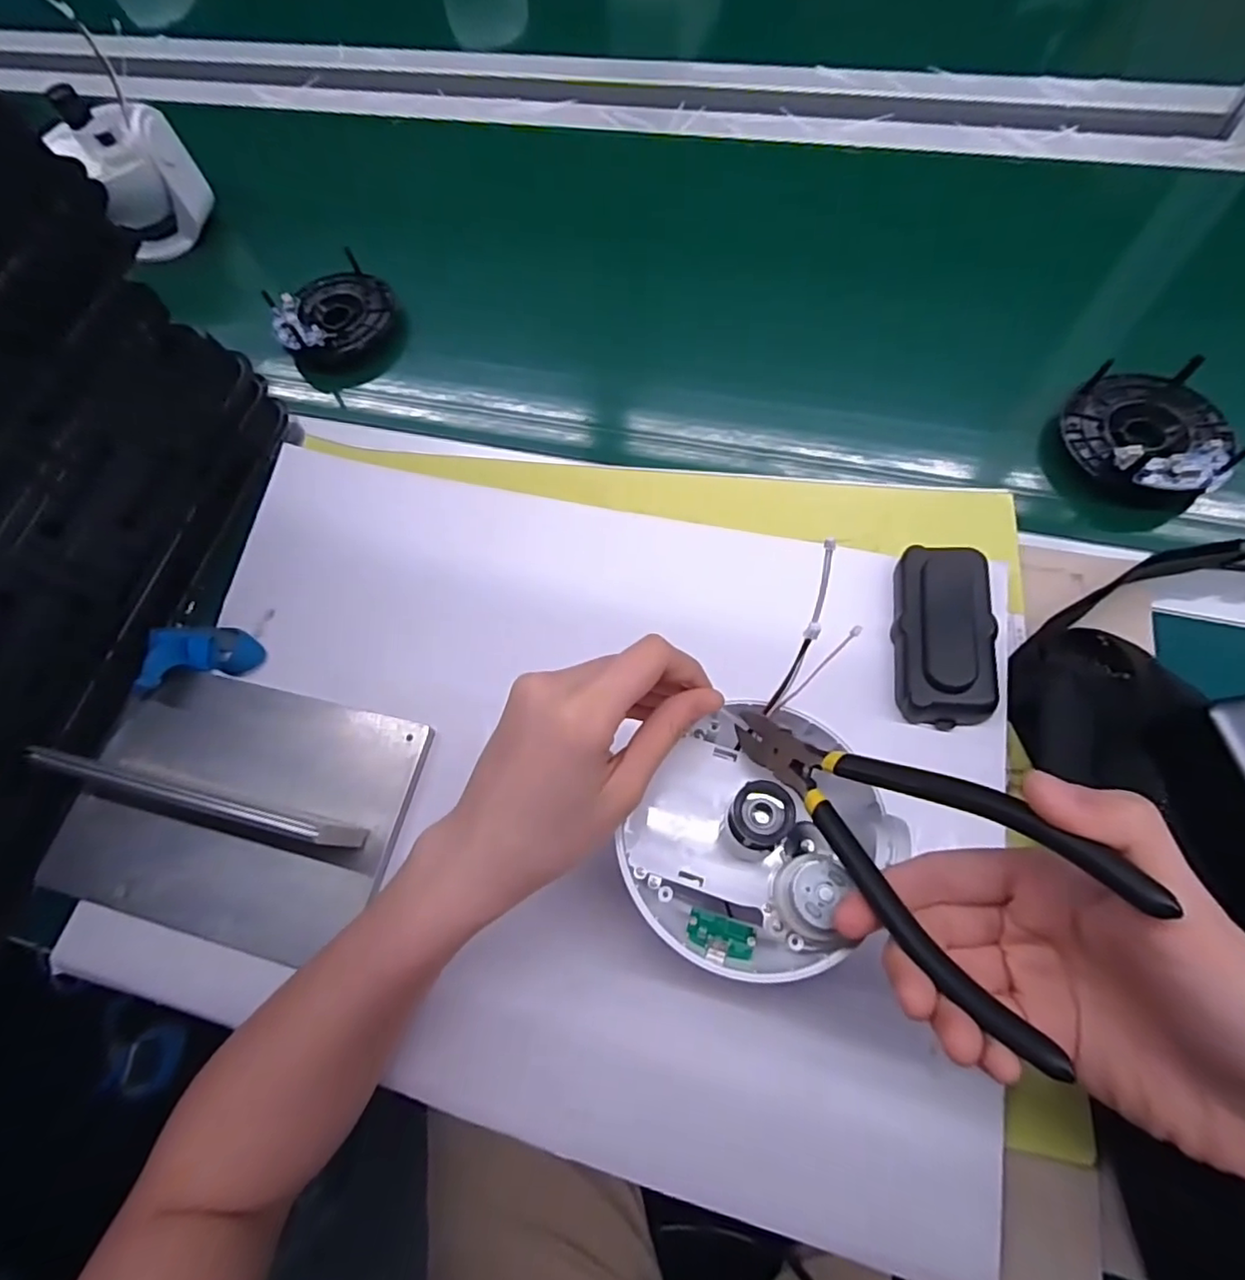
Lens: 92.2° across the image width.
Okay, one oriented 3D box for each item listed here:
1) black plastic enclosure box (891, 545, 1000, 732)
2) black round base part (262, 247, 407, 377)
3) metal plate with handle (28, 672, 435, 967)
[{"bbox_3d":[0.187,-0.006,0.345,0.049,0.023,0.103,7,69,8],"label":"black plastic enclosure box"},{"bbox_3d":[-0.242,-0.273,0.512,0.096,0.033,0.106,-33,69,-8],"label":"black round base part"},{"bbox_3d":[-0.230,0.087,0.334,0.202,0.061,0.140,10,69,9],"label":"metal plate with handle"}]

